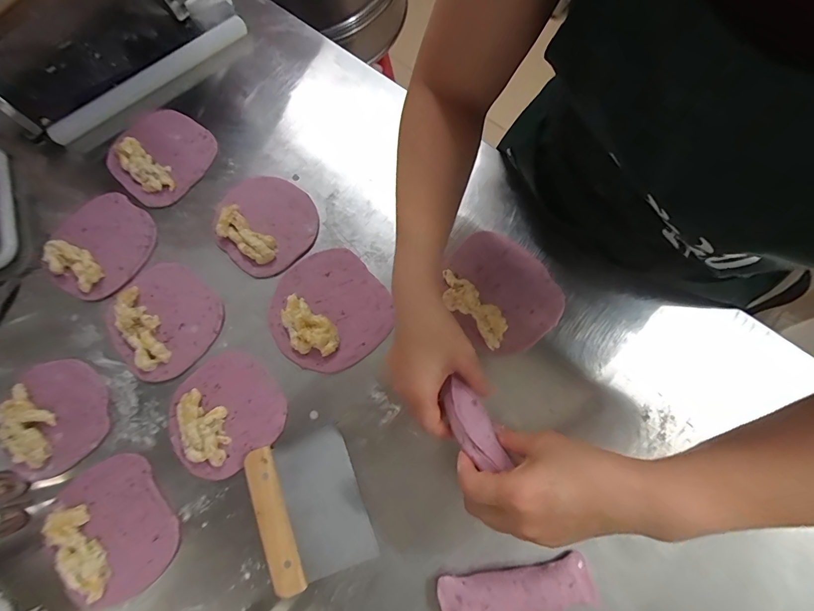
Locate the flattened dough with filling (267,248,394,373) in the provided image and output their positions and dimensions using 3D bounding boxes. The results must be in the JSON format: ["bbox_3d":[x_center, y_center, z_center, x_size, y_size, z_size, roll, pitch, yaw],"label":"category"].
[{"bbox_3d":[-0.100,0.004,0.482,0.142,0.021,0.147,-1,74,2],"label":"flattened dough with filling"}]

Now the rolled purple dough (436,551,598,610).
[{"bbox_3d":[0.111,0.288,0.398,0.155,0.042,0.049,-12,74,-1],"label":"rolled purple dough"}]

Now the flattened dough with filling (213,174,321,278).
[{"bbox_3d":[-0.191,-0.114,0.519,0.137,0.020,0.127,43,79,13],"label":"flattened dough with filling"}]

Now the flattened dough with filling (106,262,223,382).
[{"bbox_3d":[-0.311,0.015,0.490,0.138,0.018,0.128,39,79,12],"label":"flattened dough with filling"}]

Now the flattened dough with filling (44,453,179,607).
[{"bbox_3d":[-0.325,0.246,0.427,0.118,0.018,0.140,-35,76,-8],"label":"flattened dough with filling"}]

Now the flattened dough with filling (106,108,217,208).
[{"bbox_3d":[-0.354,-0.221,0.553,0.144,0.028,0.134,39,79,12],"label":"flattened dough with filling"}]

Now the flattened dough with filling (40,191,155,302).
[{"bbox_3d":[-0.413,-0.083,0.521,0.124,0.024,0.137,28,77,9],"label":"flattened dough with filling"}]

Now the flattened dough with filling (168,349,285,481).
[{"bbox_3d":[-0.217,0.122,0.452,0.129,0.023,0.127,-1,74,2],"label":"flattened dough with filling"}]

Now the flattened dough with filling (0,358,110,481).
[{"bbox_3d":[-0.417,0.127,0.461,0.111,0.020,0.128,-28,75,-6],"label":"flattened dough with filling"}]

